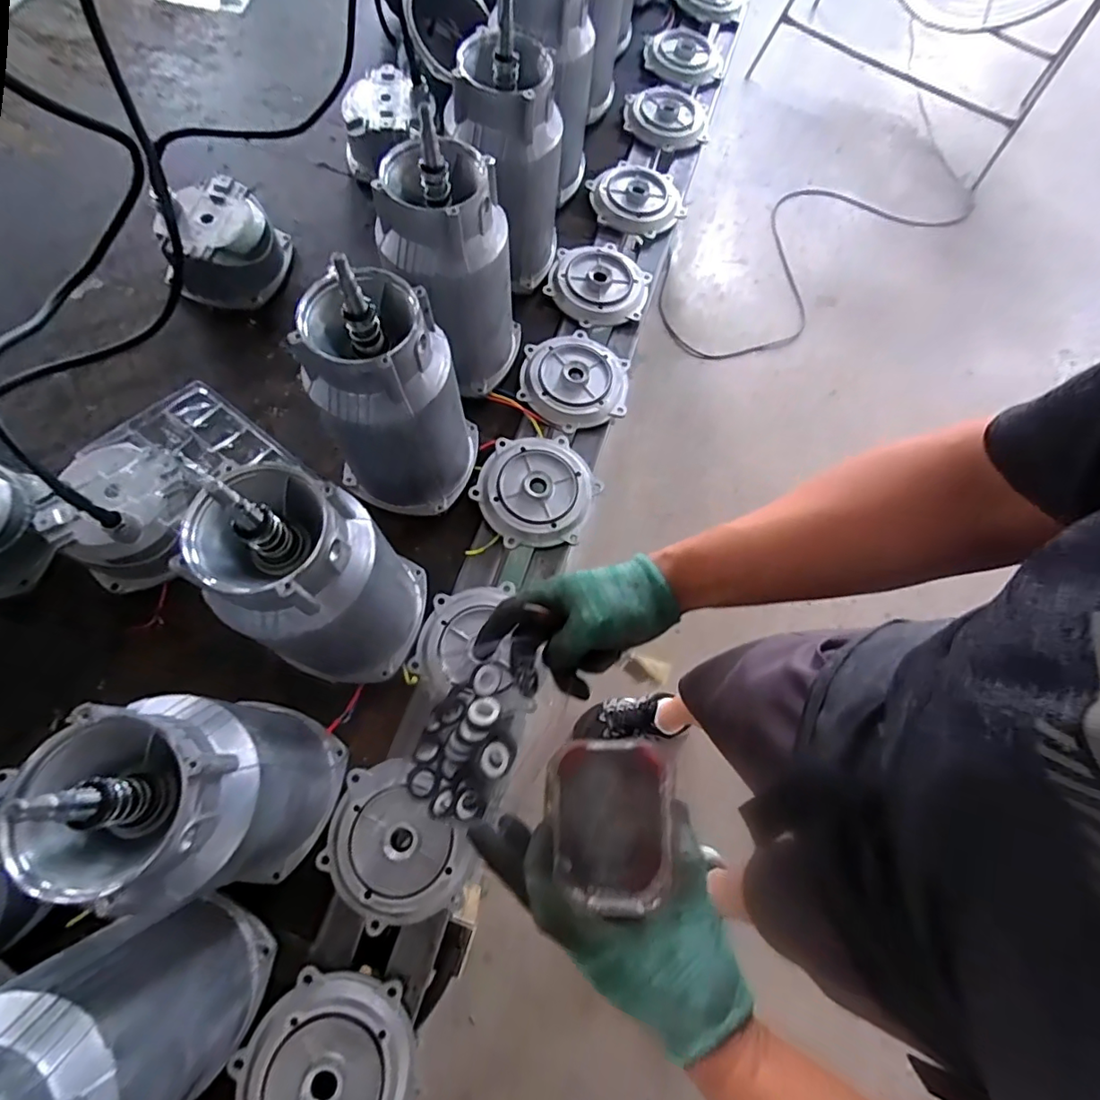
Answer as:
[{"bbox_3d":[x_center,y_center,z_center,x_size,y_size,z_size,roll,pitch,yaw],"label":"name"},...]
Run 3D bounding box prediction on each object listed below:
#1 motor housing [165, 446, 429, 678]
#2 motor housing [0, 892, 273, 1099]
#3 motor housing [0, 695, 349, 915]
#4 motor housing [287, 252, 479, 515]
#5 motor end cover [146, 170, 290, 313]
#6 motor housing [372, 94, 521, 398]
[{"bbox_3d":[-0.174,0.026,0.431,0.112,0.218,0.130,17,70,2],"label":"motor housing"},{"bbox_3d":[-0.270,0.300,0.322,0.113,0.205,0.118,39,72,9],"label":"motor housing"},{"bbox_3d":[-0.228,0.162,0.376,0.110,0.222,0.102,2,70,-4],"label":"motor housing"},{"bbox_3d":[-0.135,-0.133,0.494,0.108,0.225,0.123,21,70,3],"label":"motor housing"},{"bbox_3d":[-0.377,-0.355,0.643,0.119,0.078,0.128,-9,71,-8],"label":"motor end cover"},{"bbox_3d":[-0.090,-0.272,0.544,0.113,0.230,0.124,2,71,-5],"label":"motor housing"}]

